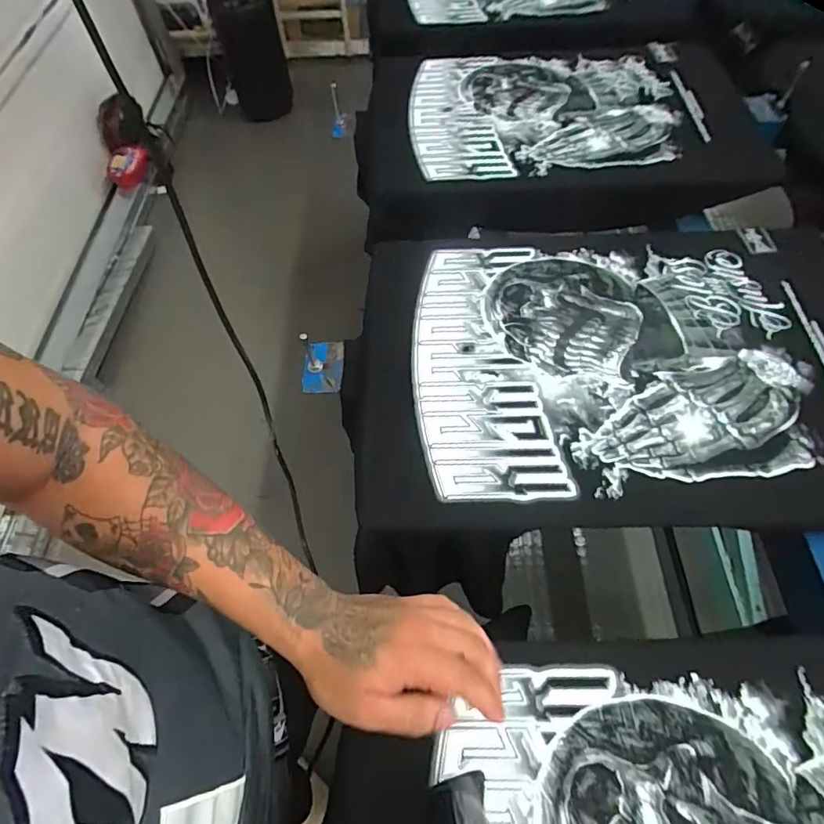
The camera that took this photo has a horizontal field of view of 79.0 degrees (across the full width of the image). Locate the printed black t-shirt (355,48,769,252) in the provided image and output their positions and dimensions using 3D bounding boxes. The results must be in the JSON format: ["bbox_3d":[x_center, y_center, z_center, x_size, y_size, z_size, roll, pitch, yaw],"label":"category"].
[{"bbox_3d":[0.226,-0.496,0.898,0.637,0.110,0.413,2,60,4],"label":"printed black t-shirt"}]

